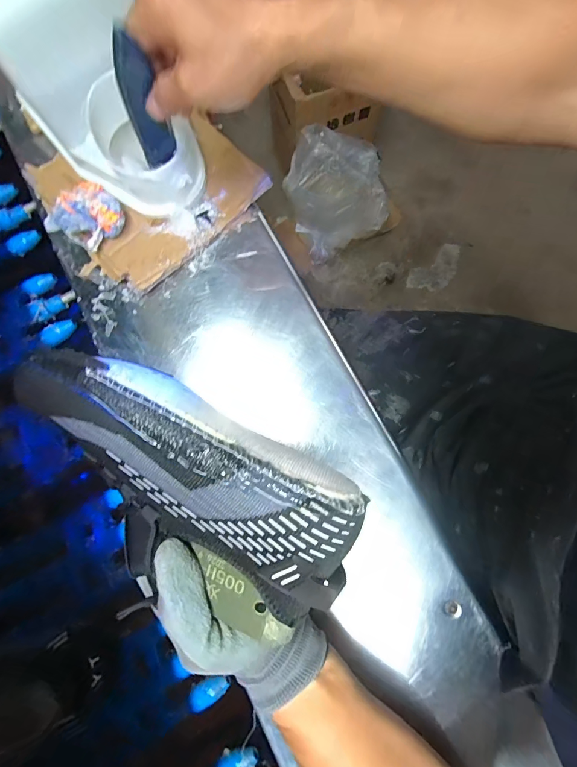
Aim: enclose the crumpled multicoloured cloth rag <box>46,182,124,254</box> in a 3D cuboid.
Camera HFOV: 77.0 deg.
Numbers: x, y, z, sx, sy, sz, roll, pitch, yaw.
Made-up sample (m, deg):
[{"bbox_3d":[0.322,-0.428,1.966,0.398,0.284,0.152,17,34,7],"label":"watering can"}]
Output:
[{"bbox_3d":[-0.213,-0.175,0.385,0.054,0.034,0.067,41,81,8],"label":"crumpled multicoloured cloth rag"}]

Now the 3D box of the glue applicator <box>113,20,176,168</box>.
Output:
[{"bbox_3d":[-0.119,-0.228,0.304,0.031,0.128,0.009,-19,86,-7],"label":"glue applicator"}]

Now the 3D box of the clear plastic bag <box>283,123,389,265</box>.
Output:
[{"bbox_3d":[0.126,-0.498,0.968,0.252,0.274,0.187,-17,78,-3],"label":"clear plastic bag"}]

